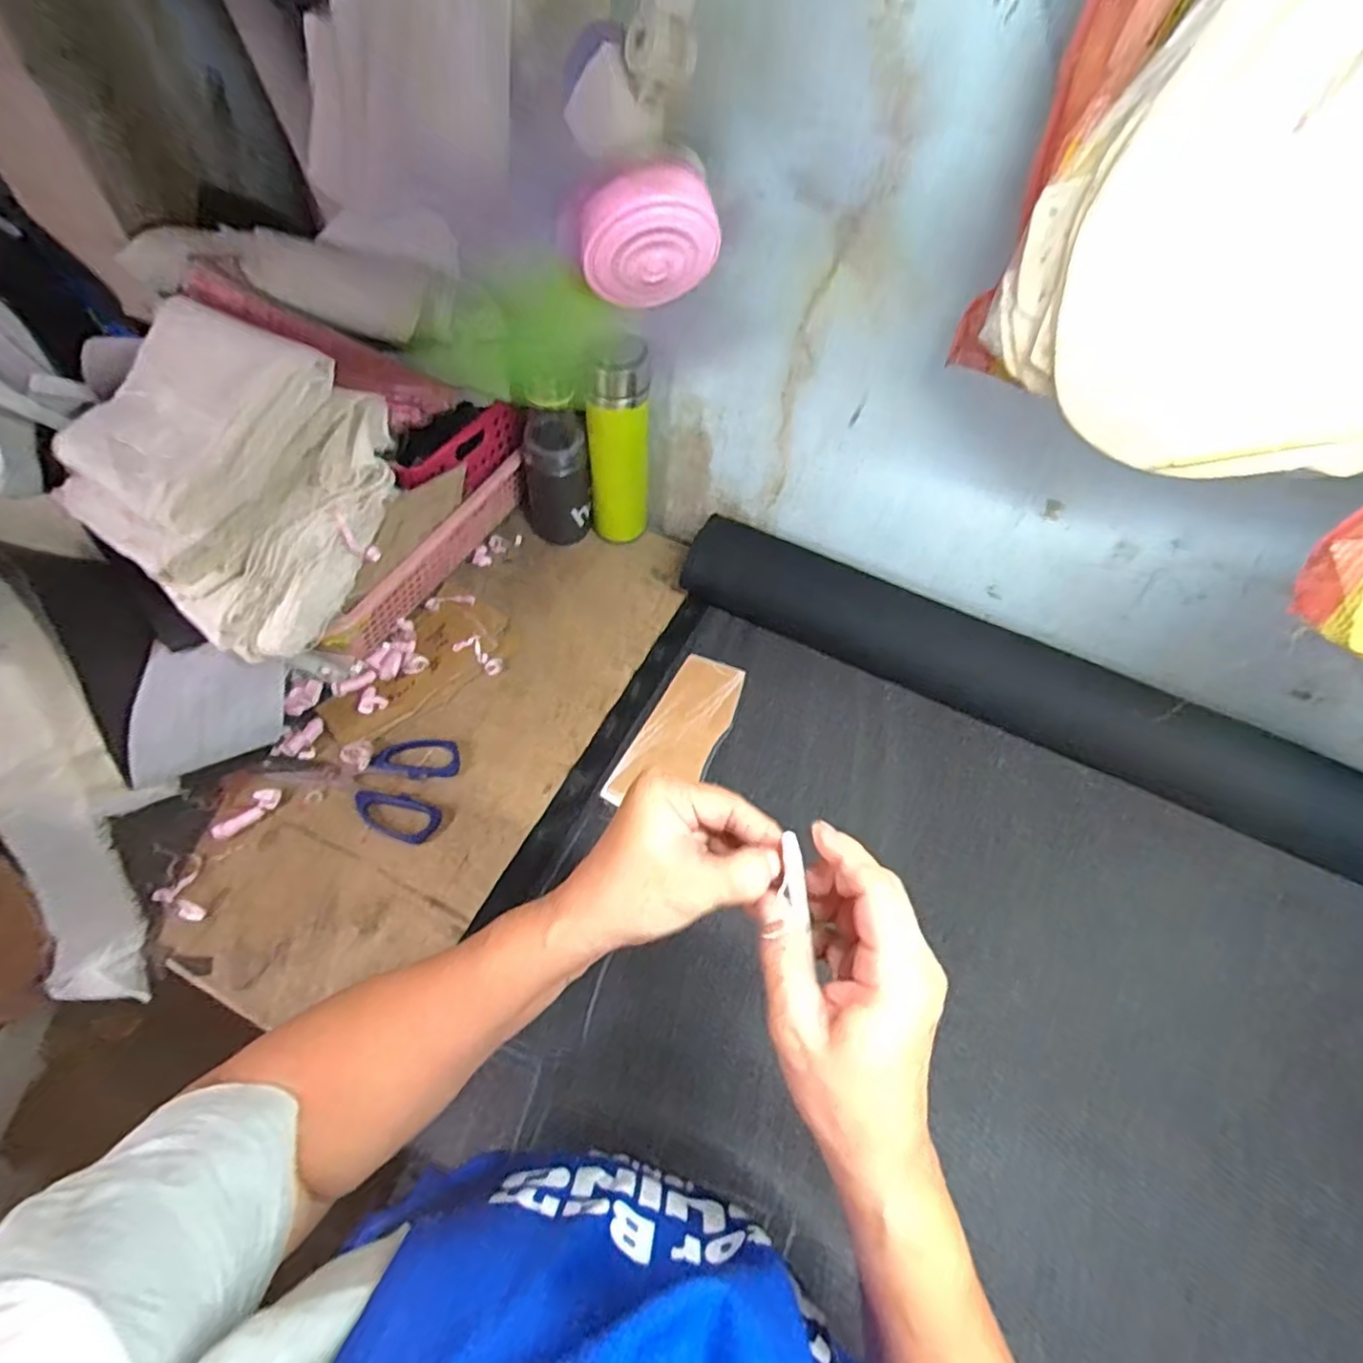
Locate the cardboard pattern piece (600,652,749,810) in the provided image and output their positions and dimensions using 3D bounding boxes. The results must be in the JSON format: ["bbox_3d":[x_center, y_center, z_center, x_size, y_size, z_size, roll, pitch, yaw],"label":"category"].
[{"bbox_3d":[-0.001,0.051,0.661,0.074,0.006,0.188,25,60,12],"label":"cardboard pattern piece"}]

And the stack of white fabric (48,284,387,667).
[{"bbox_3d":[-0.380,-0.164,0.545,0.228,0.127,0.228,22,79,20],"label":"stack of white fabric"}]

